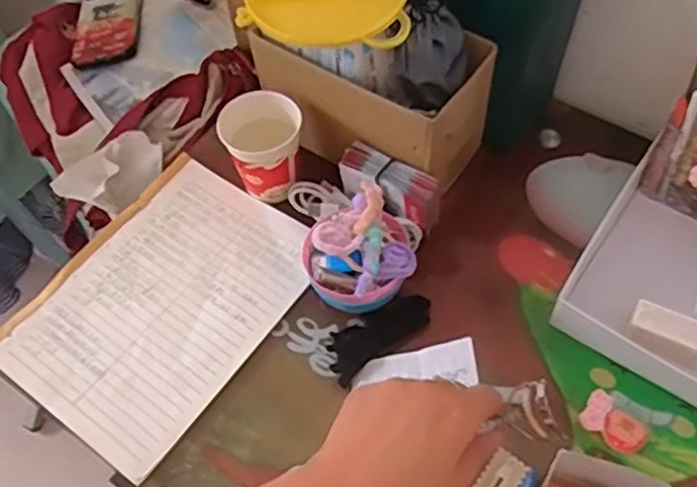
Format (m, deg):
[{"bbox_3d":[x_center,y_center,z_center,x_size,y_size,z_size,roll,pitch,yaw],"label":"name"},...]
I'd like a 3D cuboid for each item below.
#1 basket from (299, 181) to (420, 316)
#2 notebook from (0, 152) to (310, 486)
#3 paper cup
[{"bbox_3d":[0.008,0.013,0.566,0.083,0.088,0.077,-2,57,4],"label":"basket"},{"bbox_3d":[-0.161,0.049,0.607,0.190,0.019,0.252,30,65,22],"label":"notebook"},{"bbox_3d":[-0.075,-0.085,0.638,0.066,0.088,0.068,-2,57,4],"label":"paper cup"}]

